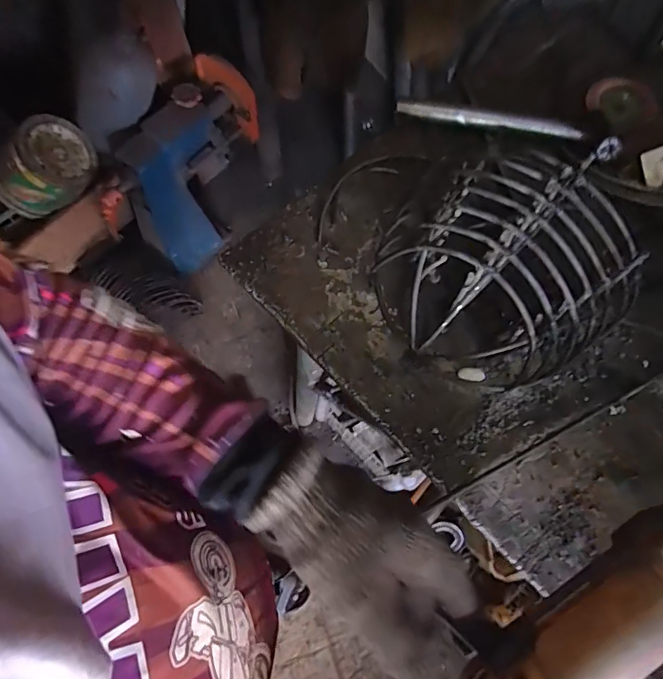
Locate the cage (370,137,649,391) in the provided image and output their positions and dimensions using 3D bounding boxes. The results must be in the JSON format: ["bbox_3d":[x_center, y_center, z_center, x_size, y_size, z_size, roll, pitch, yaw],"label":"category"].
[{"bbox_3d":[0.157,-0.064,0.430,0.203,0.118,0.189,0,70,-1],"label":"cage"}]

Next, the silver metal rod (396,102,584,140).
[{"bbox_3d":[0.173,-0.243,0.524,0.199,0.008,0.019,9,70,2],"label":"silver metal rod"}]

